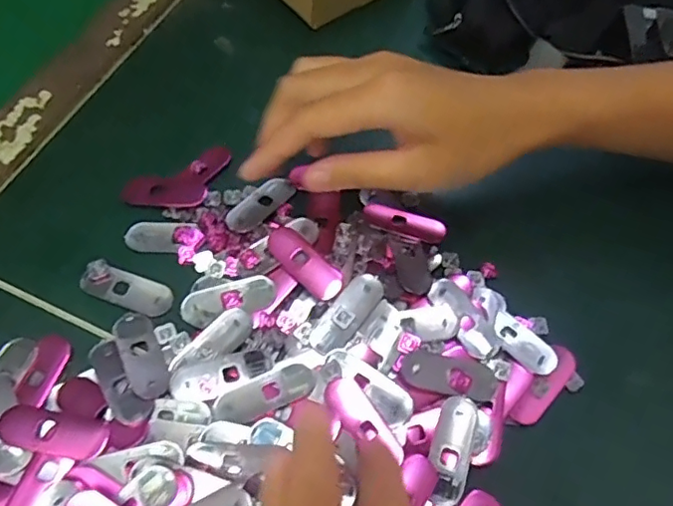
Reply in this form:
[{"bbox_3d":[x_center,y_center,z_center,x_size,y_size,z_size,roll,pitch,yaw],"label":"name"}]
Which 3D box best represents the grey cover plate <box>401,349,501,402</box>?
[{"bbox_3d":[0.057,0.060,0.285,0.049,0.008,0.020,12,61,4],"label":"grey cover plate"}]

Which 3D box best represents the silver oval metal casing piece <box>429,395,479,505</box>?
[{"bbox_3d":[0.054,0.092,0.271,0.019,0.005,0.049,15,61,5],"label":"silver oval metal casing piece"}]

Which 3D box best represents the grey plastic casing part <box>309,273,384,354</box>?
[{"bbox_3d":[0.006,0.031,0.301,0.018,0.005,0.049,36,65,16],"label":"grey plastic casing part"}]

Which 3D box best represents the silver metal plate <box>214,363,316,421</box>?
[{"bbox_3d":[-0.035,0.067,0.278,0.048,0.004,0.019,-18,63,-12],"label":"silver metal plate"}]

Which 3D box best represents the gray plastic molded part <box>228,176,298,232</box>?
[{"bbox_3d":[-0.045,-0.029,0.338,0.019,0.004,0.047,36,55,16],"label":"gray plastic molded part"}]

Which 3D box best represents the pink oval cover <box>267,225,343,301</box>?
[{"bbox_3d":[-0.018,0.005,0.315,0.050,0.006,0.019,39,66,17],"label":"pink oval cover"}]

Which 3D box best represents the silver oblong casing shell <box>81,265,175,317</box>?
[{"bbox_3d":[-0.111,0.019,0.308,0.049,0.004,0.019,19,62,8],"label":"silver oblong casing shell"}]

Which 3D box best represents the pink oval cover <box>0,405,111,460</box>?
[{"bbox_3d":[-0.130,0.082,0.264,0.051,0.004,0.018,11,61,3],"label":"pink oval cover"}]

